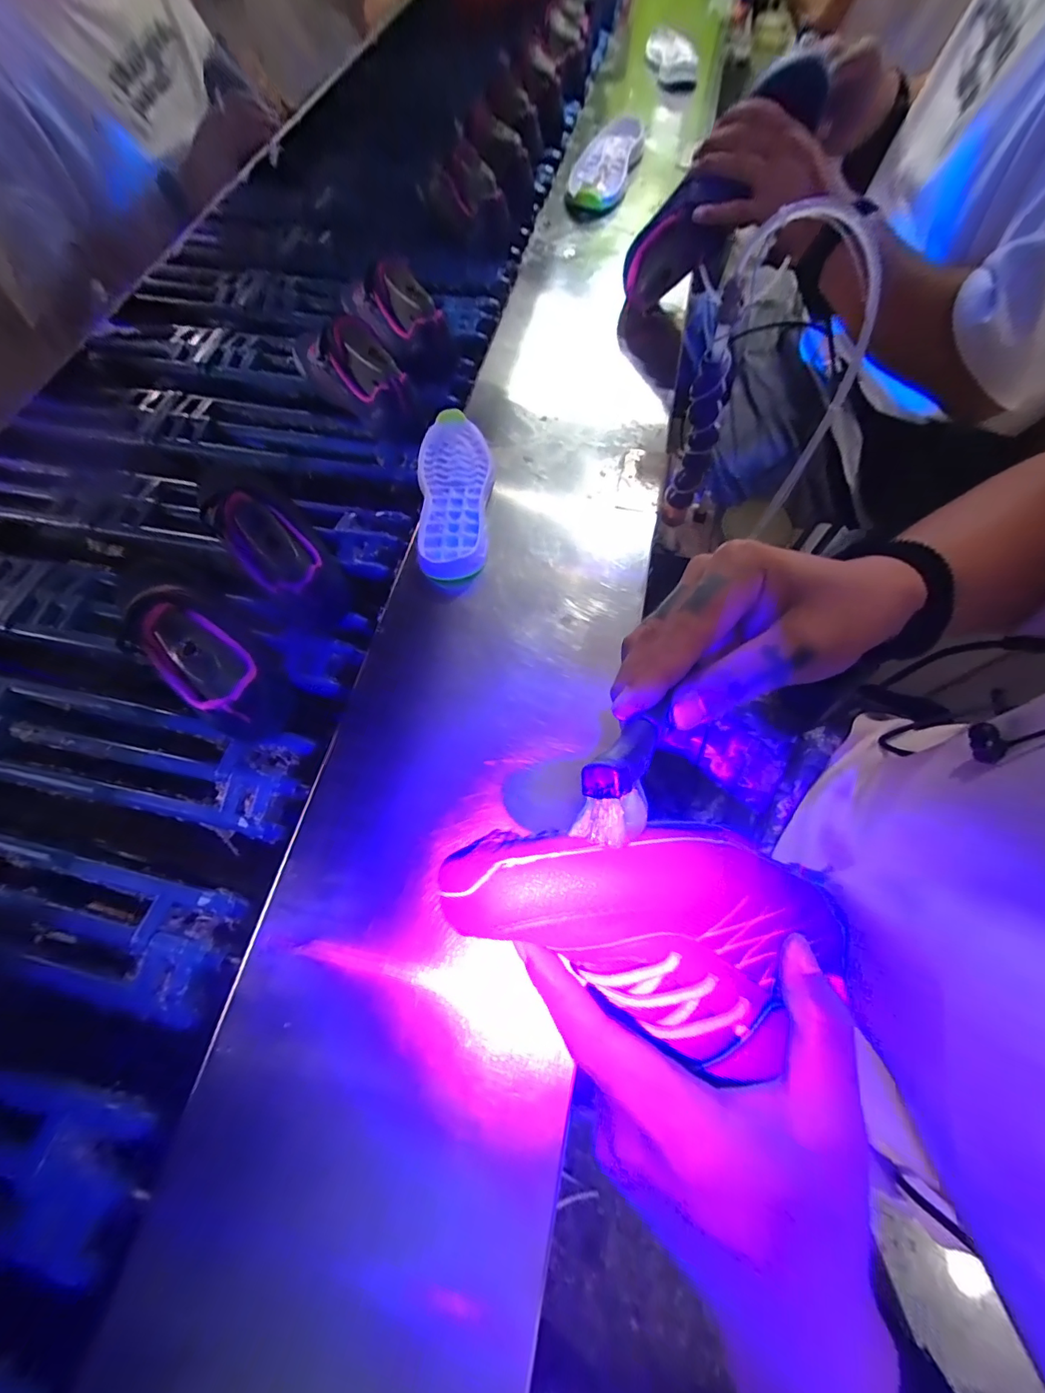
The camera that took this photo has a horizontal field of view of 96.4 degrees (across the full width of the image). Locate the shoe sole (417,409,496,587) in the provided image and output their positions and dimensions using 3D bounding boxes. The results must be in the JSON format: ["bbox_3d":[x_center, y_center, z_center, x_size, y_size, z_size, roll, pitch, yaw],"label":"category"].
[{"bbox_3d":[-0.069,-0.214,0.487,0.078,0.018,0.209,-6,67,-3],"label":"shoe sole"}]

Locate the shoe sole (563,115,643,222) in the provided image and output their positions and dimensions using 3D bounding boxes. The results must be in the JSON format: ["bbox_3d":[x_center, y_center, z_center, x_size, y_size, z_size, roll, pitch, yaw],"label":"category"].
[{"bbox_3d":[0.127,-0.834,0.735,0.087,0.019,0.223,15,75,-2],"label":"shoe sole"}]

